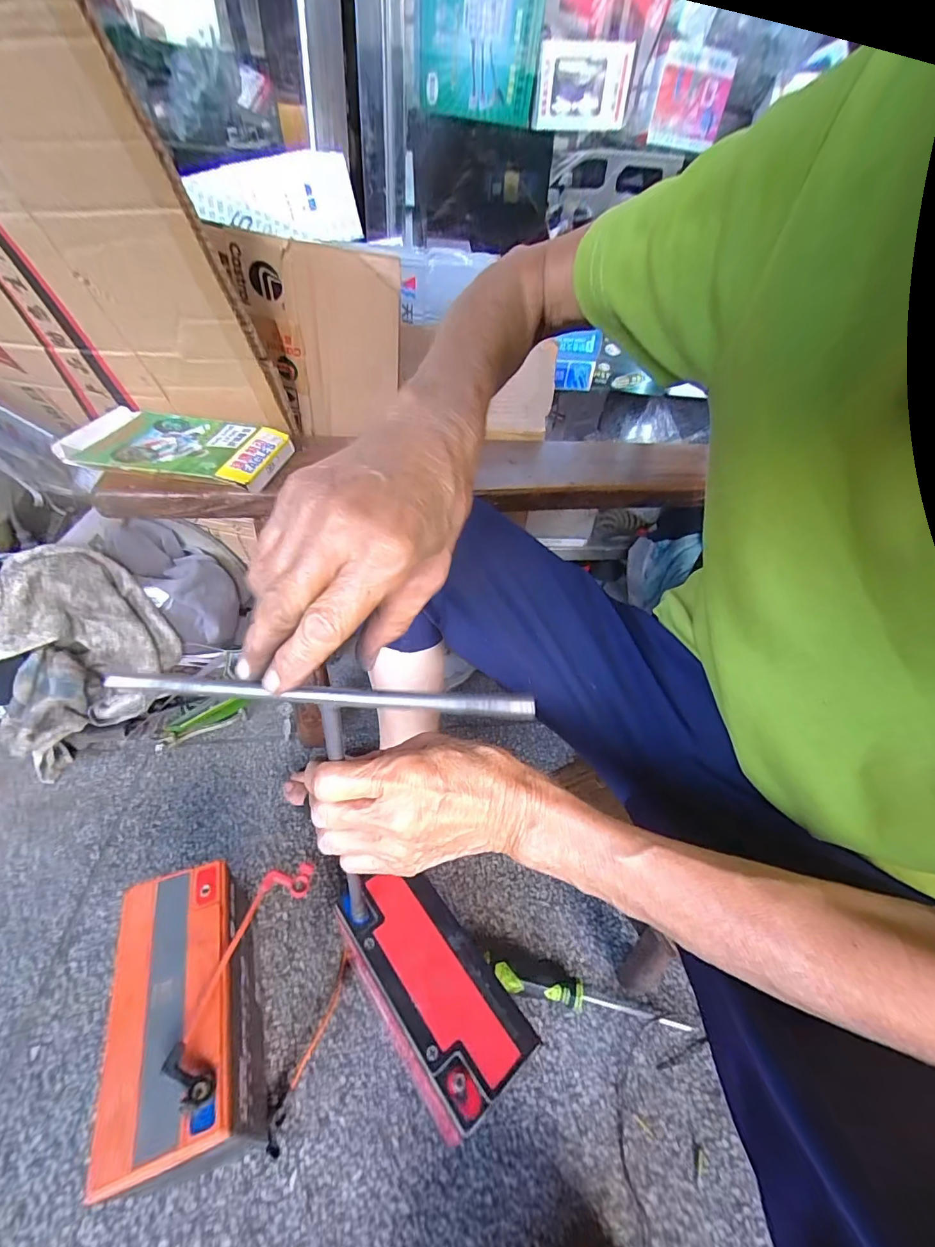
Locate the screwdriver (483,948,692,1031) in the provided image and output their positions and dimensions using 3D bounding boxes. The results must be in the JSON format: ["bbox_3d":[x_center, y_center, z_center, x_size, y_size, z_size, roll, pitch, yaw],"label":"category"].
[{"bbox_3d":[0.123,0.380,0.488,0.209,0.032,0.040,10,42,4],"label":"screwdriver"}]

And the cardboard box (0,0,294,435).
[{"bbox_3d":[-0.433,-0.312,0.414,0.444,0.317,0.017,7,67,7],"label":"cardboard box"}]

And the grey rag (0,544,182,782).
[{"bbox_3d":[-0.525,0.041,0.632,0.158,0.220,0.218,33,47,27],"label":"grey rag"}]

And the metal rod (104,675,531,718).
[{"bbox_3d":[-0.067,0.035,0.225,0.198,0.005,0.011,4,42,-3],"label":"metal rod"}]

